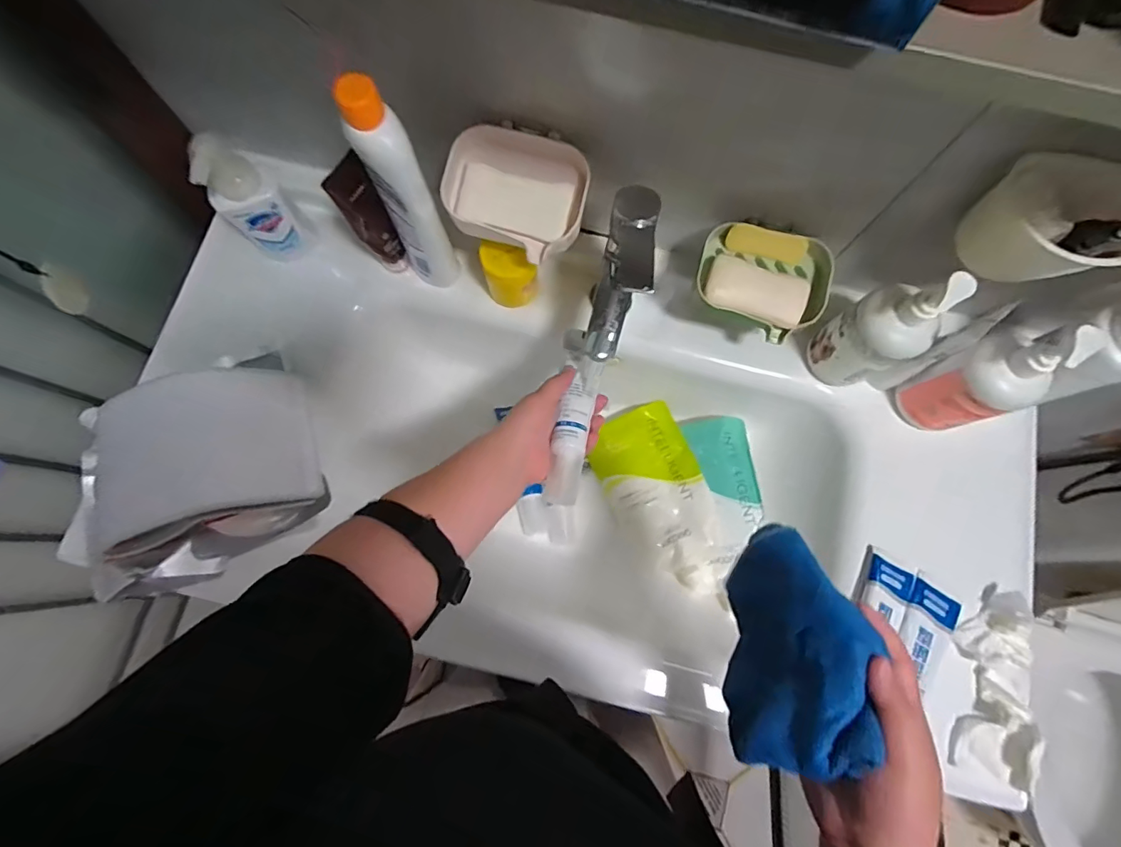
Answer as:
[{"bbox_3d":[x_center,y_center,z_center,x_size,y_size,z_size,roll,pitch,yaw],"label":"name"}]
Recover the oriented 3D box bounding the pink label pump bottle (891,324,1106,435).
[{"bbox_3d":[0.409,-0.038,0.482,0.055,0.183,0.061,-17,78,-6],"label":"pink label pump bottle"}]

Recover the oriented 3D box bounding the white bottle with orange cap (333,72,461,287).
[{"bbox_3d":[-0.142,-0.206,0.475,0.047,0.259,0.037,-22,78,-7],"label":"white bottle with orange cap"}]

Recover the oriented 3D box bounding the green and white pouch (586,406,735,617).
[{"bbox_3d":[0.138,0.104,0.657,0.121,0.038,0.254,-24,78,-7],"label":"green and white pouch"}]

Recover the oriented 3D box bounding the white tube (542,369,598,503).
[{"bbox_3d":[0.012,0.014,0.491,0.030,0.021,0.130,11,74,1],"label":"white tube"}]

